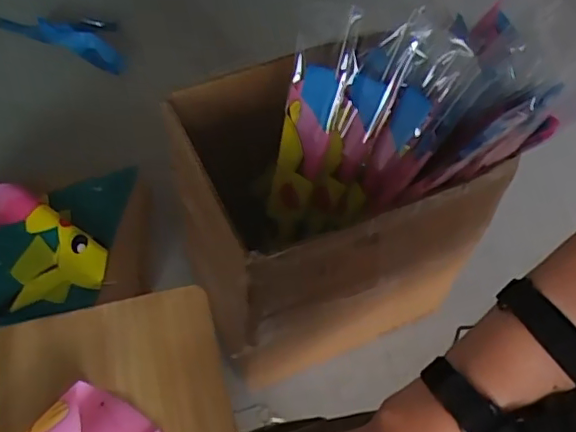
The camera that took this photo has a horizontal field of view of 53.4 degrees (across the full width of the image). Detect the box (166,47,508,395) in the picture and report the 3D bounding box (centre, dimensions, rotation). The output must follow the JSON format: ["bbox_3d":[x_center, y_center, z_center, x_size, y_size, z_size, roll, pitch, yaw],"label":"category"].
[{"bbox_3d":[0.059,0.005,0.950,0.412,0.423,0.313,-19,57,-16],"label":"box"}]

